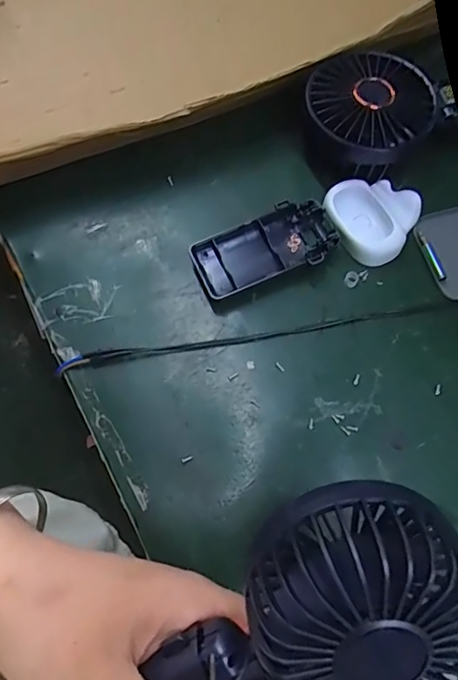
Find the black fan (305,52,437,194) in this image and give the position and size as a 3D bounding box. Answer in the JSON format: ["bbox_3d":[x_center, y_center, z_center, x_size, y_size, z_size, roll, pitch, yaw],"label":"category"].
[{"bbox_3d":[0.095,-0.152,0.351,0.082,0.047,0.085,0,68,1],"label":"black fan"}]

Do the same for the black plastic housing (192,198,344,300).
[{"bbox_3d":[0.024,-0.060,0.339,0.093,0.017,0.046,-20,69,-7],"label":"black plastic housing"}]

